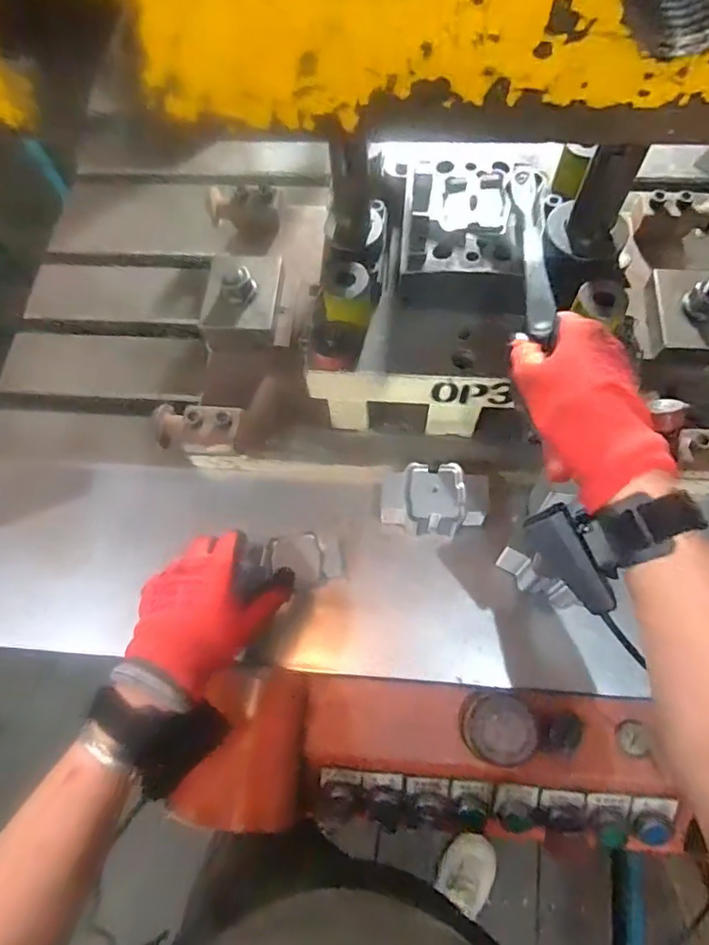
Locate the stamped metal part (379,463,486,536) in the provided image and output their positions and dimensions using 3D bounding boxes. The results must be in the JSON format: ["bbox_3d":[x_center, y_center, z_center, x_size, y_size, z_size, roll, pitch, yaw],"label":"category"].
[{"bbox_3d":[0.080,0.032,0.560,0.106,0.055,0.062,0,67,3],"label":"stamped metal part"}]

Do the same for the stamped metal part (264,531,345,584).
[{"bbox_3d":[-0.049,0.086,0.549,0.077,0.024,0.045,-4,67,1],"label":"stamped metal part"}]

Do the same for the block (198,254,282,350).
[{"bbox_3d":[-0.126,-0.198,0.623,0.082,0.056,0.106,4,67,4],"label":"block"}]

